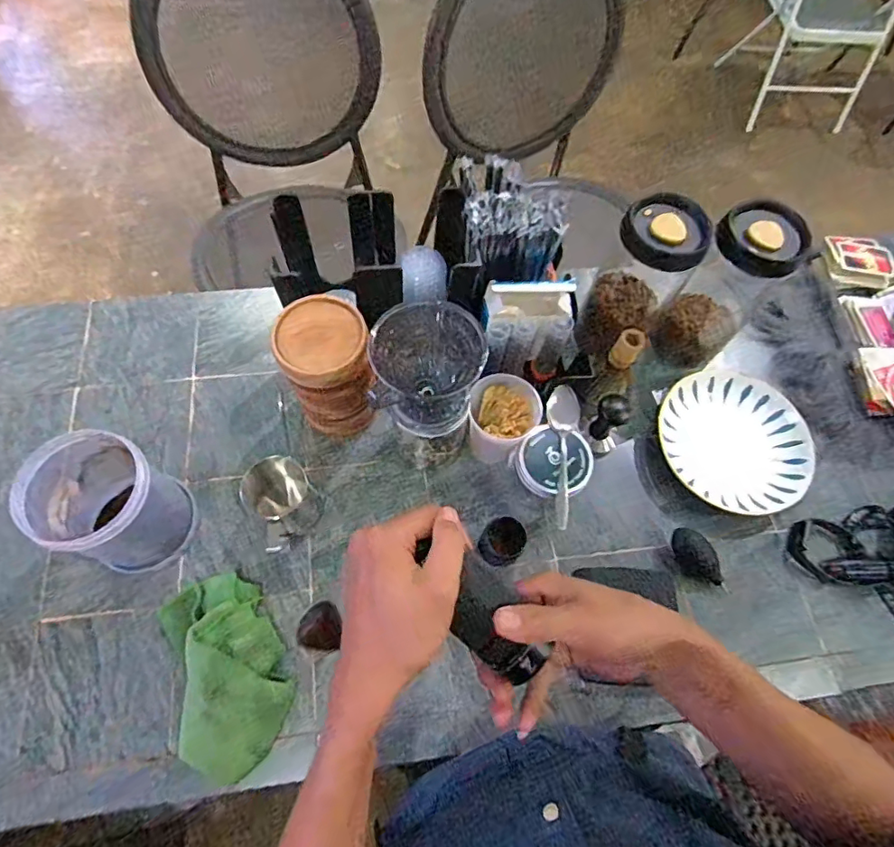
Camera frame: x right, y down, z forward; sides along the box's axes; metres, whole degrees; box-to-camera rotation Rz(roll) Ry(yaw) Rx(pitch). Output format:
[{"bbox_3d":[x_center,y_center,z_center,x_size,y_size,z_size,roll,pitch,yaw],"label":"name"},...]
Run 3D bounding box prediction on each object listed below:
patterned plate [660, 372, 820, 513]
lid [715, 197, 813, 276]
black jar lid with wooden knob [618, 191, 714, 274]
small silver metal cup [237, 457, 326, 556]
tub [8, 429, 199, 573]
[{"bbox_3d":[0.384,0.021,0.716,0.187,0.023,0.196,1,65,-2],"label":"patterned plate"},{"bbox_3d":[0.364,-0.215,0.611,0.093,0.031,0.087,1,66,-3],"label":"lid"},{"bbox_3d":[0.252,-0.219,0.607,0.094,0.022,0.097,1,66,-3],"label":"black jar lid with wooden knob"},{"bbox_3d":[-0.190,0.086,0.610,0.080,0.111,0.074,1,65,-2],"label":"small silver metal cup"},{"bbox_3d":[-0.360,0.087,0.576,0.122,0.153,0.116,20,66,7],"label":"tub"}]

